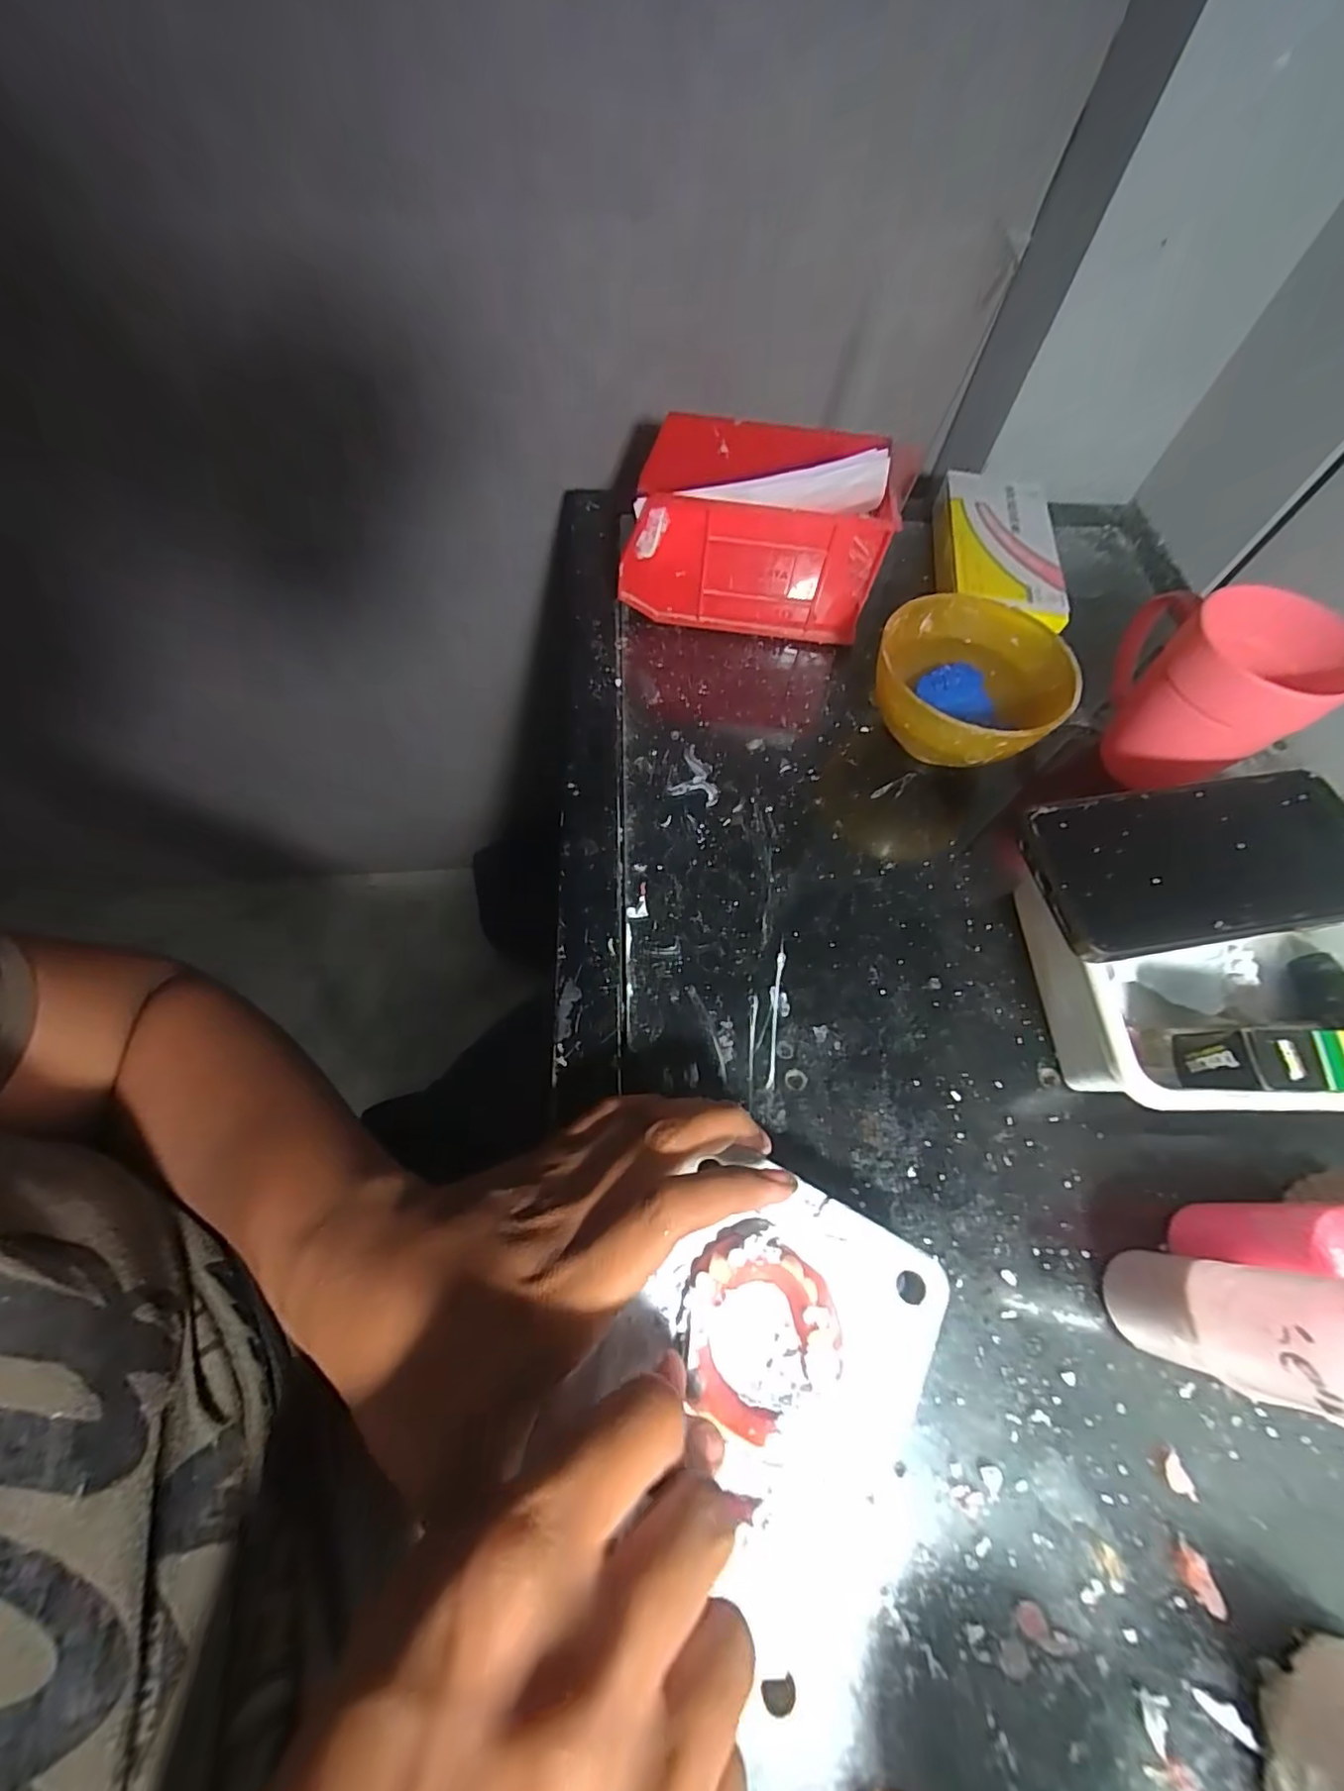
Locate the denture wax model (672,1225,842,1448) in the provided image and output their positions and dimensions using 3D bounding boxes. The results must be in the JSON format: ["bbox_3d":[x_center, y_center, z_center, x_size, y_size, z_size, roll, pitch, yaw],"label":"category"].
[{"bbox_3d":[0.030,0.155,0.213,0.057,0.013,0.056,1,64,-2],"label":"denture wax model"}]

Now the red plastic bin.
[{"bbox_3d":[0.056,-0.249,0.403,0.165,0.106,0.088,6,64,1],"label":"red plastic bin"}]

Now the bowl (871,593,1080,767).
[{"bbox_3d":[0.176,-0.121,0.368,0.106,0.065,0.110,1,64,-2],"label":"bowl"}]

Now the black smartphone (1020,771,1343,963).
[{"bbox_3d":[0.249,-0.017,0.275,0.162,0.009,0.077,-8,64,-6],"label":"black smartphone"}]

